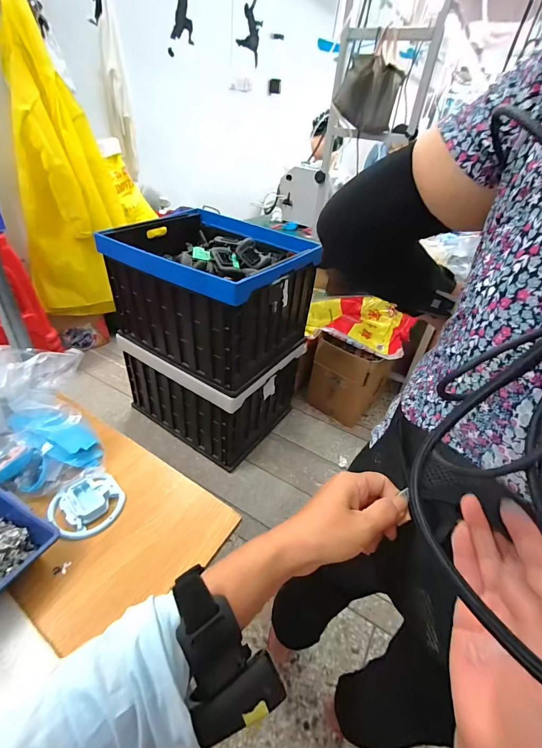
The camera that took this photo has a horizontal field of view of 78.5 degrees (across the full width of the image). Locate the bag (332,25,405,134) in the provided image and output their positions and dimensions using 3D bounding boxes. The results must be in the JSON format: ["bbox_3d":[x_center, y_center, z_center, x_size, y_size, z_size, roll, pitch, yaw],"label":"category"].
[{"bbox_3d":[0.363,-1.061,1.222,0.226,0.257,0.064,9,39,1],"label":"bag"}]

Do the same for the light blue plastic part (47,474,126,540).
[{"bbox_3d":[-0.273,0.196,0.496,0.094,0.020,0.088,5,39,-4],"label":"light blue plastic part"}]

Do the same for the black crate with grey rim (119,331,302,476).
[{"bbox_3d":[-0.268,0.024,1.563,0.613,0.396,0.498,27,43,22],"label":"black crate with grey rim"}]

